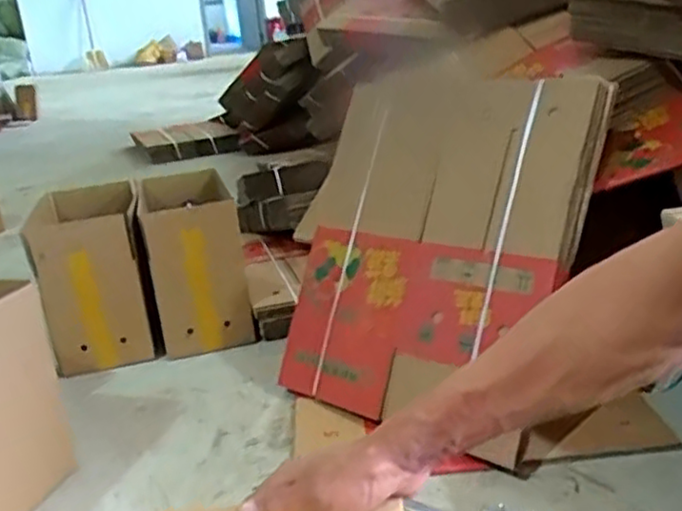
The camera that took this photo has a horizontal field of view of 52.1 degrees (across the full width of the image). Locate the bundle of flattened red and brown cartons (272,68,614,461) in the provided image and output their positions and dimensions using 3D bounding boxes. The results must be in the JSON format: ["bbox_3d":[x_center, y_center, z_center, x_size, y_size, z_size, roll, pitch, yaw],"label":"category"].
[{"bbox_3d":[0.133,-0.023,1.231,0.560,0.630,0.136,15,-9,45],"label":"bundle of flattened red and brown cartons"}]

